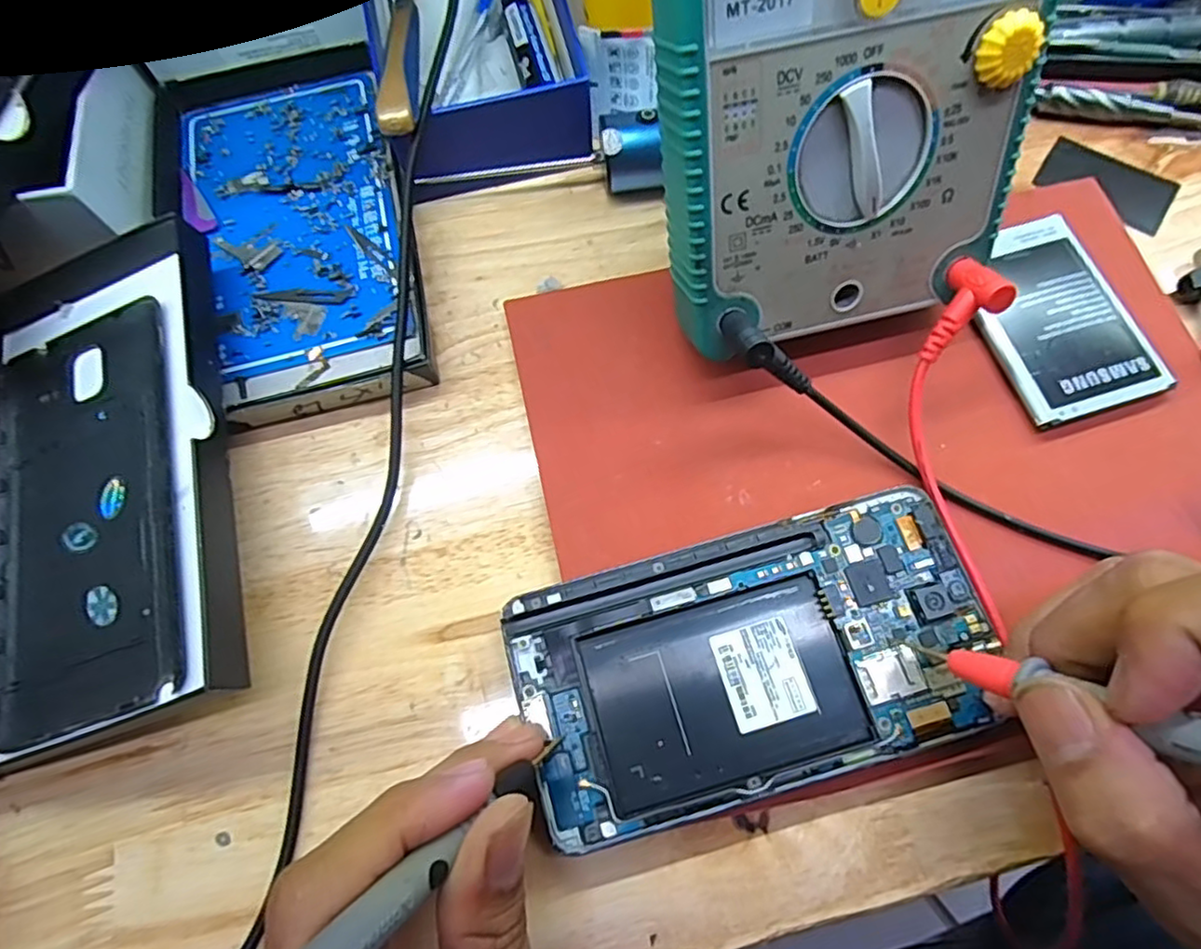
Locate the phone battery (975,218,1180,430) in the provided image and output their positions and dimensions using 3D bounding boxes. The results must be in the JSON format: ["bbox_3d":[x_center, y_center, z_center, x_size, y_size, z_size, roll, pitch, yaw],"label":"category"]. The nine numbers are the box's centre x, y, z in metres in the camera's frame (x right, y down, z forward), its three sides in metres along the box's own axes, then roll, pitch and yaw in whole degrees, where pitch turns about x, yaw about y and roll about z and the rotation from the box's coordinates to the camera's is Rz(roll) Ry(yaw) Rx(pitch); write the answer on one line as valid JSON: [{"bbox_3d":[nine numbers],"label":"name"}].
[{"bbox_3d":[0.167,-0.058,0.242,0.051,0.008,0.078,-17,72,-4],"label":"phone battery"}]

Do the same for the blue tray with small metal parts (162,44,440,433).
[{"bbox_3d":[-0.130,-0.108,0.267,0.094,0.022,0.177,-15,72,-3],"label":"blue tray with small metal parts"}]

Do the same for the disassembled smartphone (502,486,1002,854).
[{"bbox_3d":[0.048,0.057,0.206,0.145,0.005,0.076,-15,72,-3],"label":"disassembled smartphone"}]

